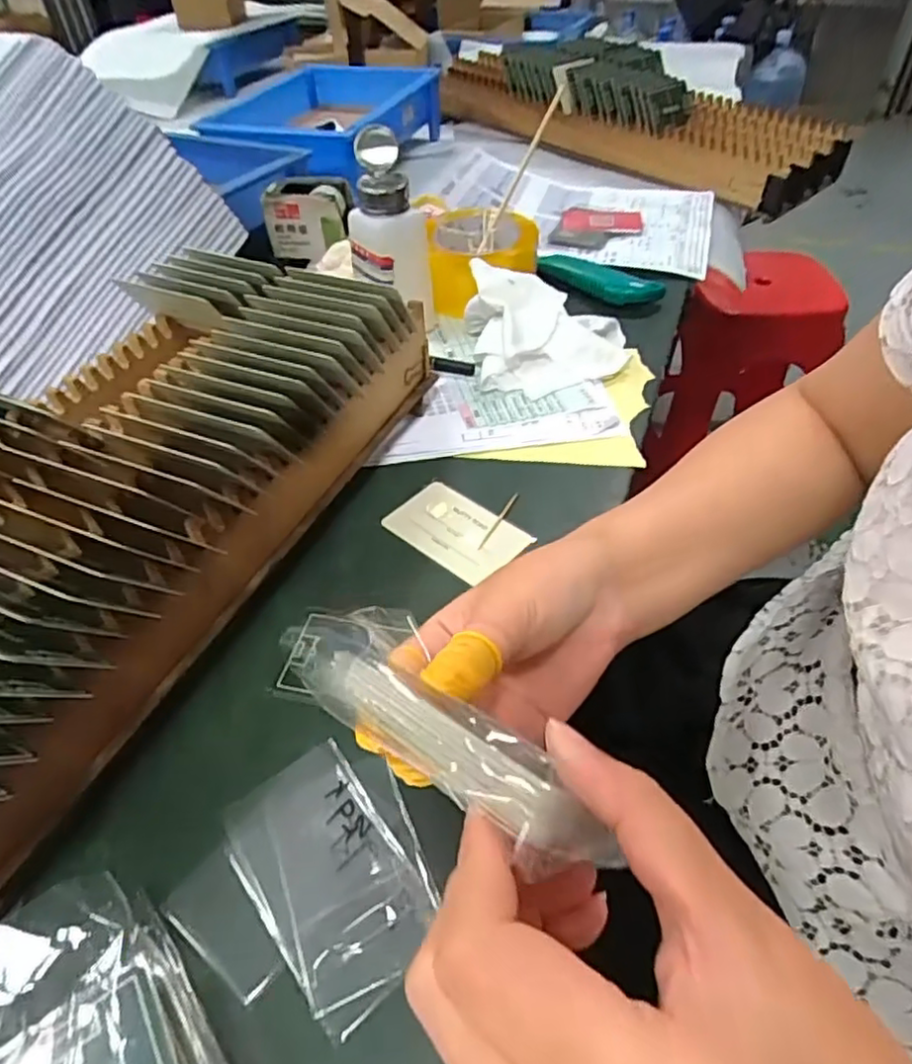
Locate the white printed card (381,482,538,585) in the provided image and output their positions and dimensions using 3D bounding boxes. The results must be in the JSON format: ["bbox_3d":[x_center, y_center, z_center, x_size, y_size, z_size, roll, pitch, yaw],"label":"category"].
[{"bbox_3d":[0.000,-0.001,0.414,0.084,0.004,0.052,32,57,26],"label":"white printed card"}]

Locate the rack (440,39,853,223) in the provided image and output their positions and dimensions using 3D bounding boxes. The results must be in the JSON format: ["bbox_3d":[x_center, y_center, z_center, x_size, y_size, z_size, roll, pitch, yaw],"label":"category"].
[{"bbox_3d":[0.227,-0.536,0.831,0.487,0.092,0.187,29,54,27],"label":"rack"}]

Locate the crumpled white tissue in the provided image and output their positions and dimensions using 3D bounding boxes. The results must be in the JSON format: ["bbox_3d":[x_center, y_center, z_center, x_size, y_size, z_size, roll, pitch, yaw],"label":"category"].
[{"bbox_3d":[0.079,-0.170,0.532,0.131,0.055,0.113,-9,47,-5],"label":"crumpled white tissue"}]

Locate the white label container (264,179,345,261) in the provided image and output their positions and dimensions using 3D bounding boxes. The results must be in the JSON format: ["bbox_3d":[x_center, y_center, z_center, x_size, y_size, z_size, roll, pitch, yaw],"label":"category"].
[{"bbox_3d":[-0.143,-0.306,0.640,0.079,0.058,0.044,3,47,6],"label":"white label container"}]

